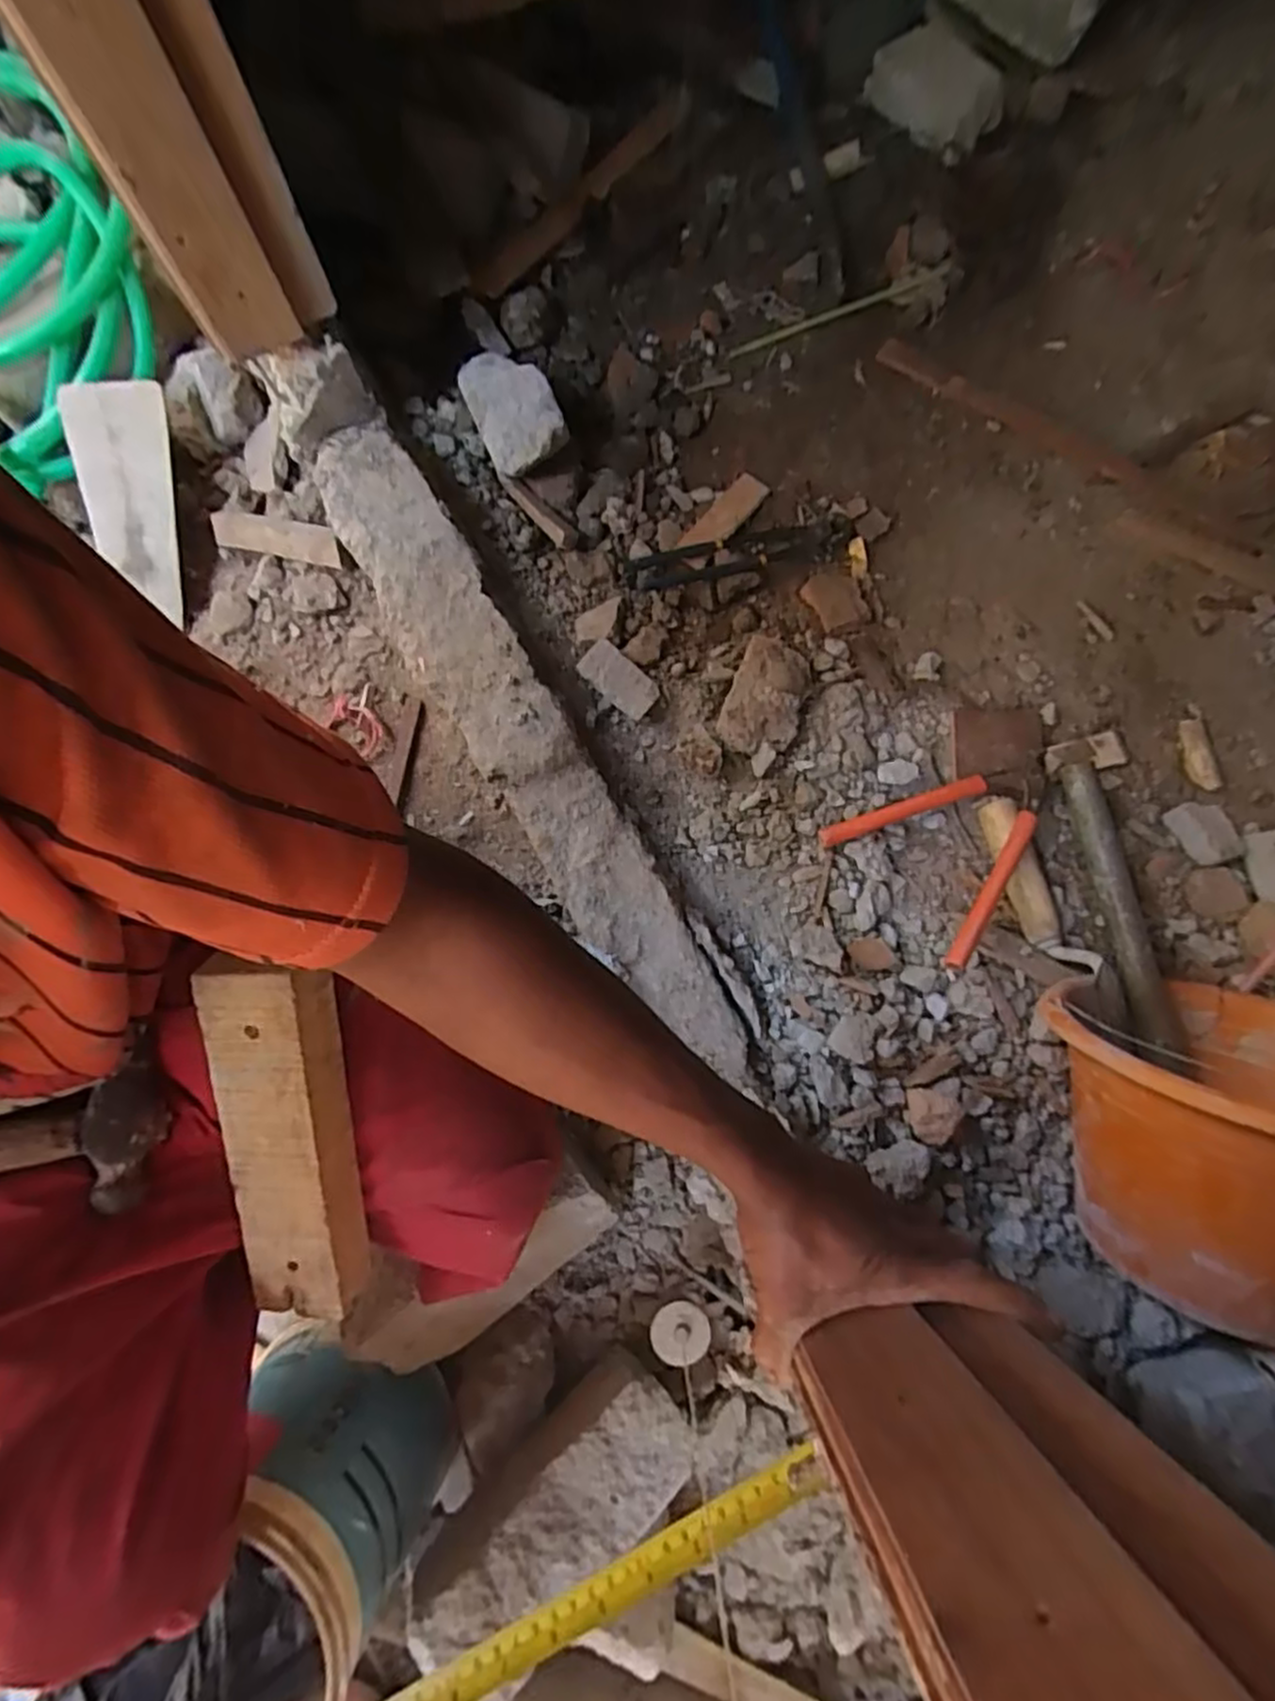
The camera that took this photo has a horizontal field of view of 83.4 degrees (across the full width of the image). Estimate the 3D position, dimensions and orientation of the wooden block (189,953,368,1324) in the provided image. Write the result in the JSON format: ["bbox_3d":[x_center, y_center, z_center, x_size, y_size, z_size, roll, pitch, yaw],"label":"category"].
[{"bbox_3d":[-0.191,0.159,0.395,0.064,0.030,0.218,0,107,0],"label":"wooden block"}]

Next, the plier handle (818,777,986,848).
[{"bbox_3d":[0.235,-0.034,0.636,0.154,0.017,0.017,-18,79,-3],"label":"plier handle"}]

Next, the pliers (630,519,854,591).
[{"bbox_3d":[0.100,-0.286,0.691,0.214,0.024,0.044,-13,79,-2],"label":"pliers"}]

